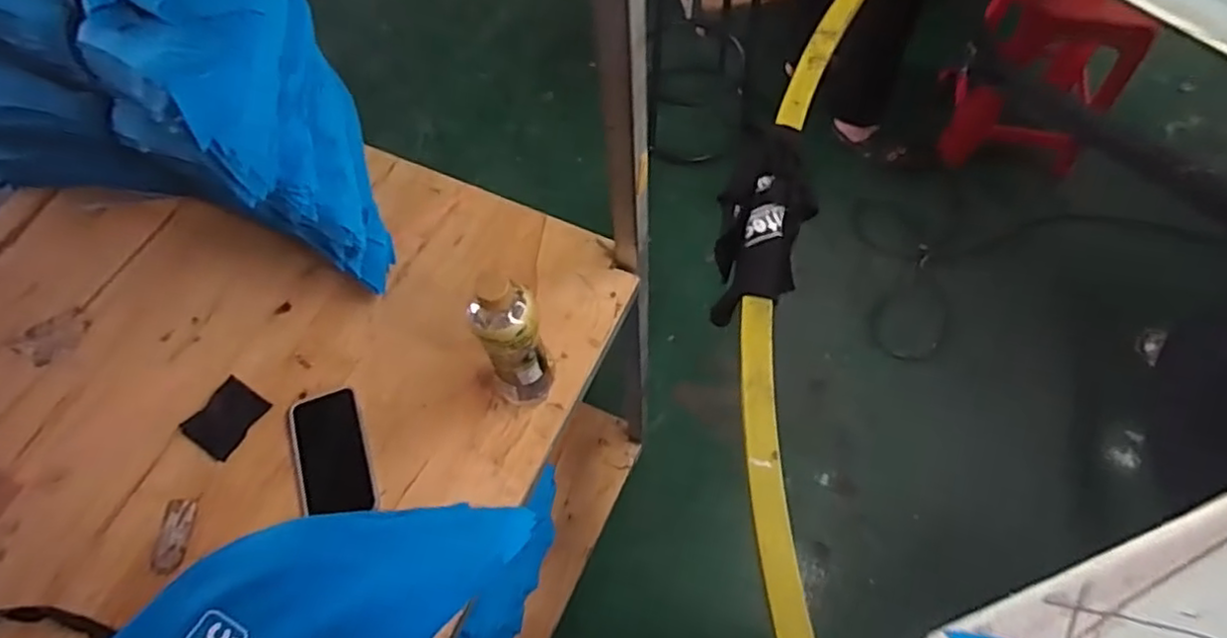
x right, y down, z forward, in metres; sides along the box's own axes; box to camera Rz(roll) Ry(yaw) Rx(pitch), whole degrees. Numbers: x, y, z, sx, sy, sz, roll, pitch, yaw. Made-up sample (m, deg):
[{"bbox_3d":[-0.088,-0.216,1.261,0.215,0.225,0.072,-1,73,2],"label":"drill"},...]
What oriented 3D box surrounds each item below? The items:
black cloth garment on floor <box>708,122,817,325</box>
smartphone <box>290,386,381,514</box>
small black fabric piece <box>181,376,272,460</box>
[{"bbox_3d":[0.231,-0.133,1.054,0.132,0.184,0.306,6,64,5],"label":"black cloth garment on floor"},{"bbox_3d":[-0.297,0.141,0.719,0.076,0.009,0.138,-18,64,-7],"label":"smartphone"},{"bbox_3d":[-0.422,0.108,0.742,0.064,0.005,0.075,31,66,10],"label":"small black fabric piece"}]

